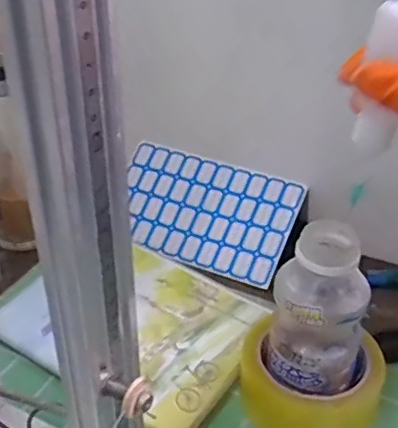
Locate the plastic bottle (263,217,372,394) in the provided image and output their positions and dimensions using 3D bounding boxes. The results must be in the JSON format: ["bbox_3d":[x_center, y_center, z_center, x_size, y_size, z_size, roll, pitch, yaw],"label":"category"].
[{"bbox_3d":[0.083,0.077,0.410,0.058,0.133,0.062,1,34,-1],"label":"plastic bottle"}]

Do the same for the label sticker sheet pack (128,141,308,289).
[{"bbox_3d":[0.002,-0.005,0.624,0.197,0.007,0.118,16,70,22],"label":"label sticker sheet pack"}]

